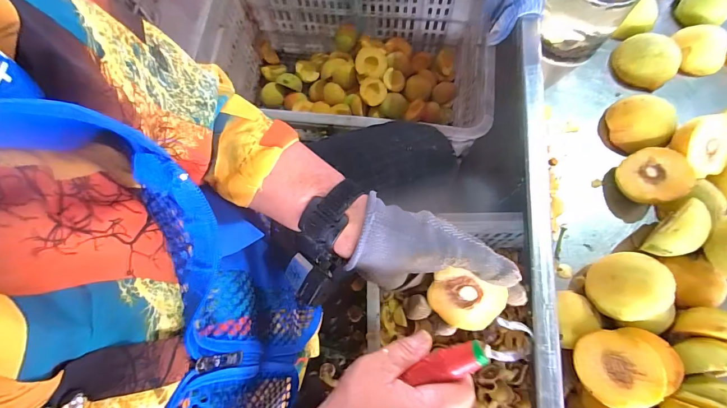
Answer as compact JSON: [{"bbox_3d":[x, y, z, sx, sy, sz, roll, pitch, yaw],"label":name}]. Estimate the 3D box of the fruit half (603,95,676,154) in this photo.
[{"bbox_3d":[0.301,-0.087,0.390,0.054,0.044,0.064,-35,76,-9],"label":"fruit half"}]

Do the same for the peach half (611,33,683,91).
[{"bbox_3d":[0.330,-0.168,0.413,0.052,0.039,0.065,-41,77,-10],"label":"peach half"}]

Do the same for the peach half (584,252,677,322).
[{"bbox_3d":[0.243,0.074,0.324,0.056,0.045,0.055,0,74,1],"label":"peach half"}]

